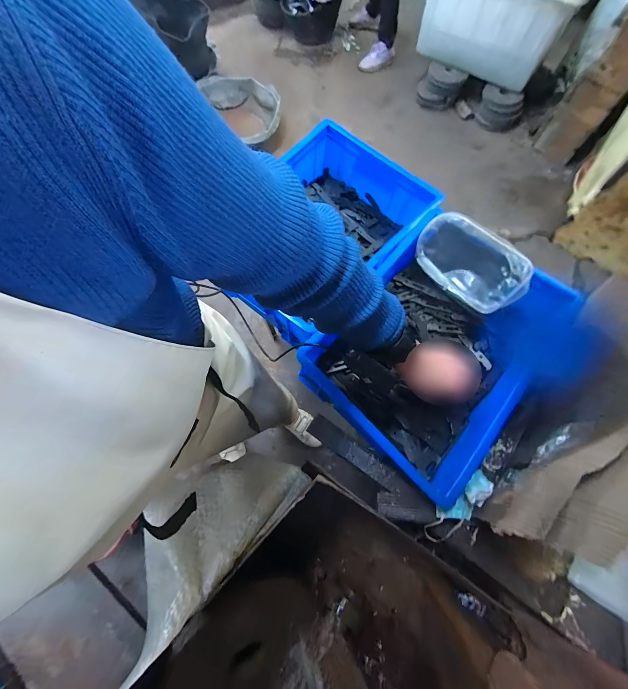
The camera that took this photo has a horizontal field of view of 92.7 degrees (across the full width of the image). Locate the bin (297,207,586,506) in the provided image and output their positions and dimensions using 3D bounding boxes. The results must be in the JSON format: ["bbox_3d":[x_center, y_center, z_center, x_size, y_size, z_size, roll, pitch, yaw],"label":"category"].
[{"bbox_3d":[0.210,-0.001,0.518,0.331,0.100,0.401,39,77,13],"label":"bin"}]

